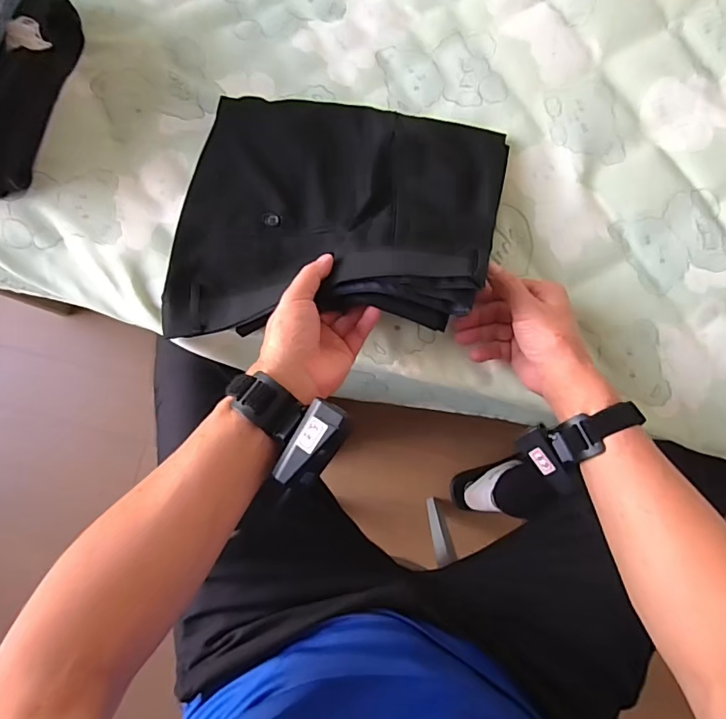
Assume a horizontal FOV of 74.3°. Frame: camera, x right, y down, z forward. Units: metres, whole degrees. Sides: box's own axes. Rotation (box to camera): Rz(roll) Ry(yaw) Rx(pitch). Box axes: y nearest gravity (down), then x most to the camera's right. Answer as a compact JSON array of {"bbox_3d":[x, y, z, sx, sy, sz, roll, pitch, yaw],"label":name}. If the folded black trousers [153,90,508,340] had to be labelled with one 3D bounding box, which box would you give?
[{"bbox_3d":[-0.030,-0.148,0.474,0.324,0.094,0.259,9,83,2],"label":"folded black trousers"}]

